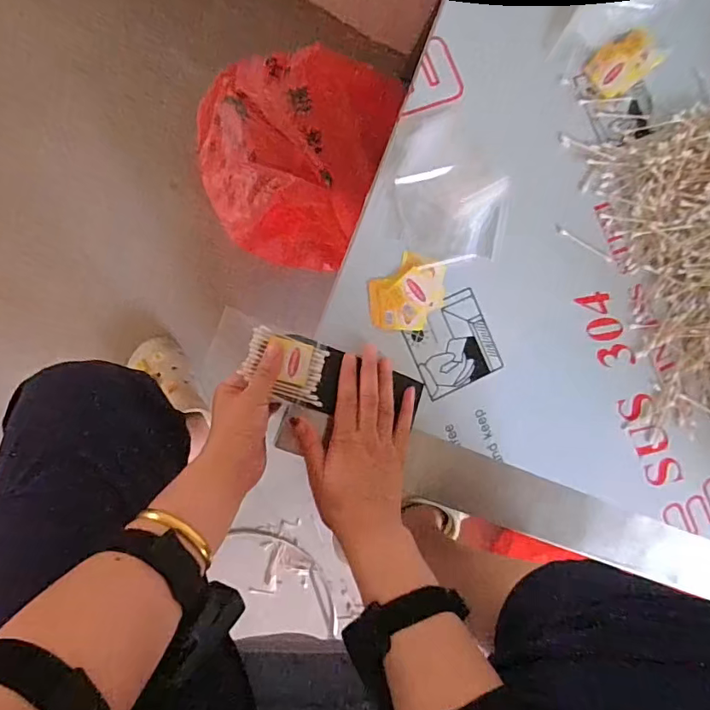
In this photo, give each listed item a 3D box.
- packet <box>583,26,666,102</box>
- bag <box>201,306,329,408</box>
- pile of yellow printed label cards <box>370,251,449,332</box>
[{"bbox_3d":[0.310,-0.338,0.566,0.086,0.011,0.054,-34,93,-8],"label":"packet"},{"bbox_3d":[-0.081,0.007,0.461,0.109,0.013,0.072,17,85,-7],"label":"bag"},{"bbox_3d":[0.054,-0.064,0.502,0.080,0.012,0.077,0,88,-8],"label":"pile of yellow printed label cards"}]

